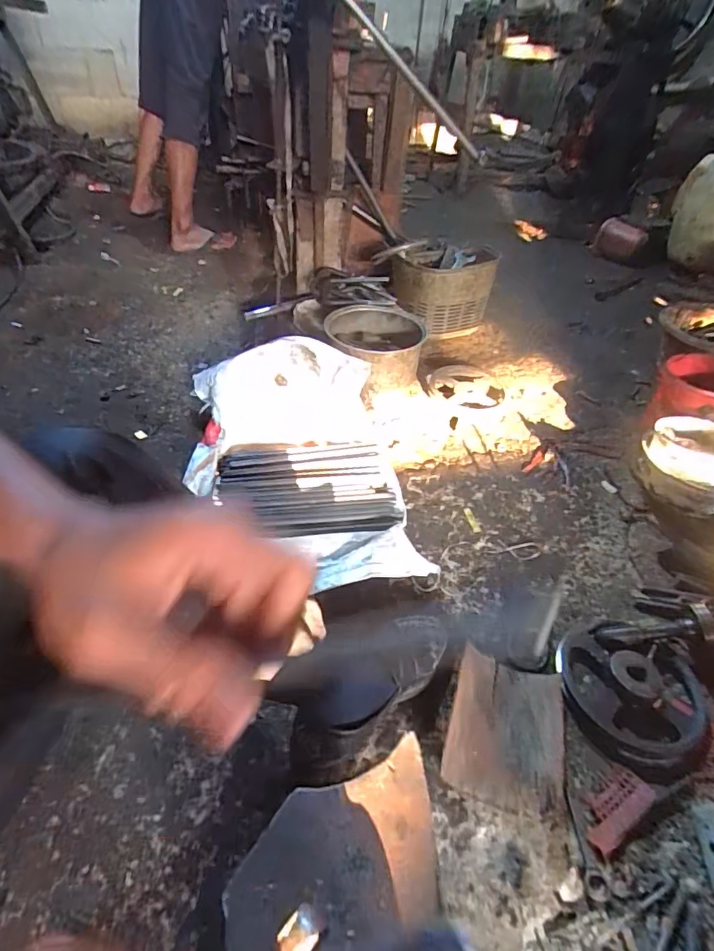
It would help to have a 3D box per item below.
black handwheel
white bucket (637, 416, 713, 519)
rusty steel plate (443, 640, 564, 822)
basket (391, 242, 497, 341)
[{"bbox_3d":[0.387,0.299,0.672,0.199,0.055,0.195,1,44,-1],"label":"black handwheel"},{"bbox_3d":[0.676,-0.014,0.959,0.207,0.126,0.207,1,44,-1],"label":"white bucket"},{"bbox_3d":[0.196,0.323,0.632,0.142,0.046,0.192,12,45,10],"label":"rusty steel plate"},{"bbox_3d":[0.245,-0.556,1.423,0.289,0.206,0.280,1,44,-3],"label":"basket"}]

